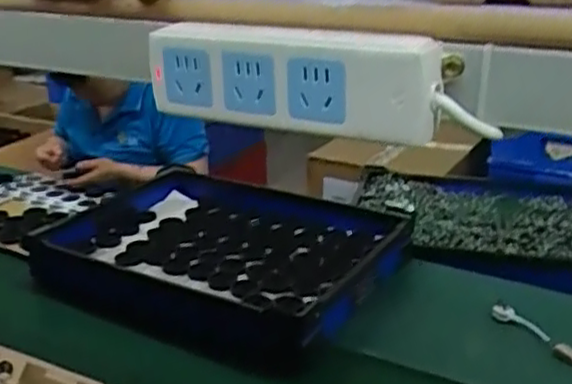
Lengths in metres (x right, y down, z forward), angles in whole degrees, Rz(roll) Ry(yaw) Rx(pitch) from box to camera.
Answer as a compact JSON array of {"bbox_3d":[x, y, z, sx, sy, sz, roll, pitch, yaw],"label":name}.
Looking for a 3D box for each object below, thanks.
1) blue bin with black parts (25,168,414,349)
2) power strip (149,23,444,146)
[{"bbox_3d":[-0.113,0.084,1.392,0.647,0.102,0.513,7,28,30],"label":"blue bin with black parts"},{"bbox_3d":[-0.004,-0.061,0.380,0.173,0.056,0.022,7,27,29],"label":"power strip"}]

